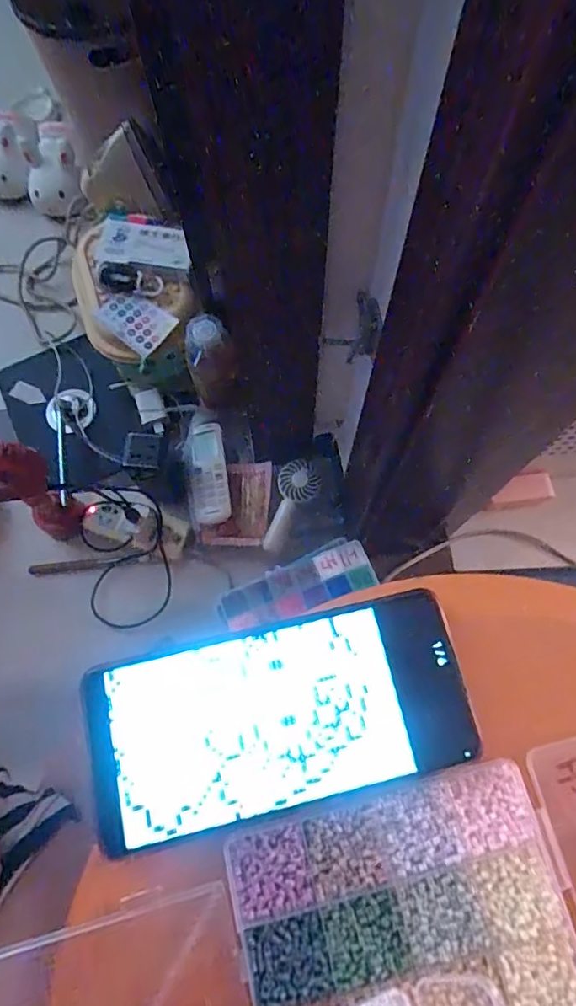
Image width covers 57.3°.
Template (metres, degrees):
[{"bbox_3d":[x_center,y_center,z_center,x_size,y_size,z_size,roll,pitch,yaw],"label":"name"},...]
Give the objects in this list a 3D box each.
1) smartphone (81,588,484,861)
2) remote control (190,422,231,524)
[{"bbox_3d":[-0.003,0.094,0.233,0.163,0.007,0.076,-13,72,-5],"label":"smartphone"},{"bbox_3d":[-0.102,-0.038,0.677,0.047,0.024,0.128,-9,71,0],"label":"remote control"}]

